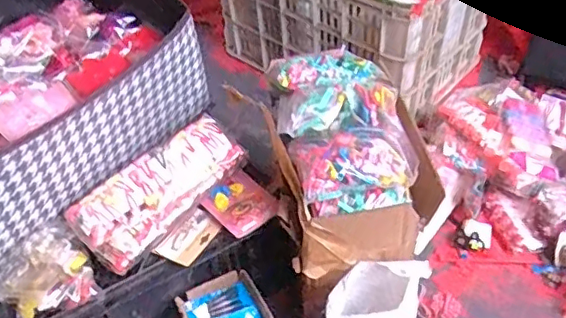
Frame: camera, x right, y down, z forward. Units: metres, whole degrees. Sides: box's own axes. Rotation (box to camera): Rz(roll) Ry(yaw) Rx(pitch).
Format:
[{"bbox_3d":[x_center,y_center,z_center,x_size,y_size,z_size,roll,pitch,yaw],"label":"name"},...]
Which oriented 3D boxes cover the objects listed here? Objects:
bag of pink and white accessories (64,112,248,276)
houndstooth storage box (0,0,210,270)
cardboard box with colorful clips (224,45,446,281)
[{"bbox_3d":[-0.156,0.041,0.735,0.226,0.067,0.089,-37,54,-27],"label":"bag of pink and white accessories"},{"bbox_3d":[-0.351,-0.098,0.802,0.354,0.162,0.426,29,55,28],"label":"houndstooth storage box"},{"bbox_3d":[0.070,-0.007,0.739,0.192,0.152,0.256,-20,48,-14],"label":"cardboard box with colorful clips"}]

